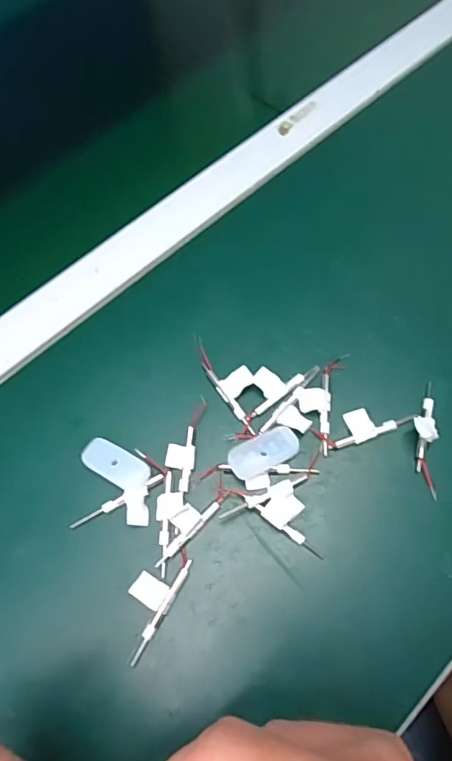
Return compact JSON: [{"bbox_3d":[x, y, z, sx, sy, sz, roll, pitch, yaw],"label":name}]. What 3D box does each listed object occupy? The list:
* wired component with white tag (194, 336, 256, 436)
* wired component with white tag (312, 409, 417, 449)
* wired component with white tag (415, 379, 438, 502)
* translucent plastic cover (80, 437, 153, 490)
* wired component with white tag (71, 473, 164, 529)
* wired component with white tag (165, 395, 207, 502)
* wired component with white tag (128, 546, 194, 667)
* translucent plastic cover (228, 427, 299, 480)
[{"bbox_3d":[0.003,-0.003,0.315,0.023,0.005,0.075,-30,67,-11],"label":"wired component with white tag"},{"bbox_3d":[0.085,0.026,0.301,0.060,0.004,0.020,-17,65,-6],"label":"wired component with white tag"},{"bbox_3d":[0.119,0.030,0.295,0.015,0.014,0.073,6,65,5],"label":"wired component with white tag"},{"bbox_3d":[-0.064,0.049,0.289,0.040,0.009,0.020,28,69,14],"label":"translucent plastic cover"},{"bbox_3d":[-0.059,0.076,0.280,0.056,0.005,0.021,-26,67,-10],"label":"wired component with white tag"},{"bbox_3d":[-0.025,0.039,0.299,0.017,0.005,0.060,8,65,6],"label":"wired component with white tag"},{"bbox_3d":[-0.041,0.116,0.263,0.022,0.008,0.059,26,68,14],"label":"wired component with white tag"},{"bbox_3d":[0.023,0.042,0.291,0.043,0.004,0.020,-24,84,-16],"label":"translucent plastic cover"}]

